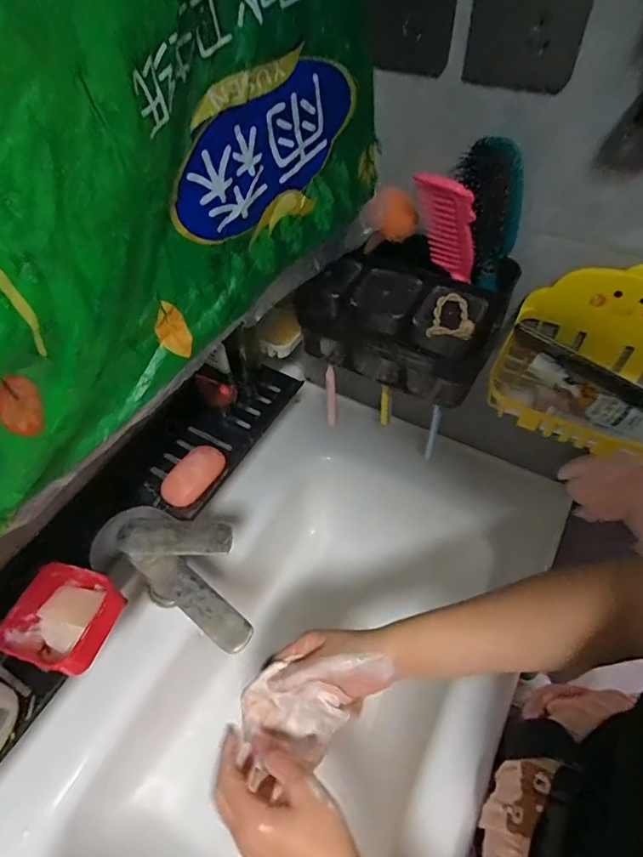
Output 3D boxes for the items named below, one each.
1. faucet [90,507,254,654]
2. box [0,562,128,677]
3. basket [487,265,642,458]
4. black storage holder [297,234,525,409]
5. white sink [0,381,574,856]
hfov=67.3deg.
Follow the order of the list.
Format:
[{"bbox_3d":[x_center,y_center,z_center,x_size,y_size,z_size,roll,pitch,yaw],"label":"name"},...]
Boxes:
[{"bbox_3d":[-0.143,0.144,0.516,0.182,0.058,0.100,21,55,17],"label":"faucet"},{"bbox_3d":[-0.247,0.180,0.469,0.096,0.033,0.092,14,54,11],"label":"box"},{"bbox_3d":[0.289,-0.061,0.495,0.202,0.134,0.121,26,57,20],"label":"basket"},{"bbox_3d":[0.088,-0.122,0.551,0.212,0.135,0.114,27,57,20],"label":"black storage holder"},{"bbox_3d":[-0.024,0.334,0.635,0.452,0.185,0.798,23,56,18],"label":"white sink"}]

